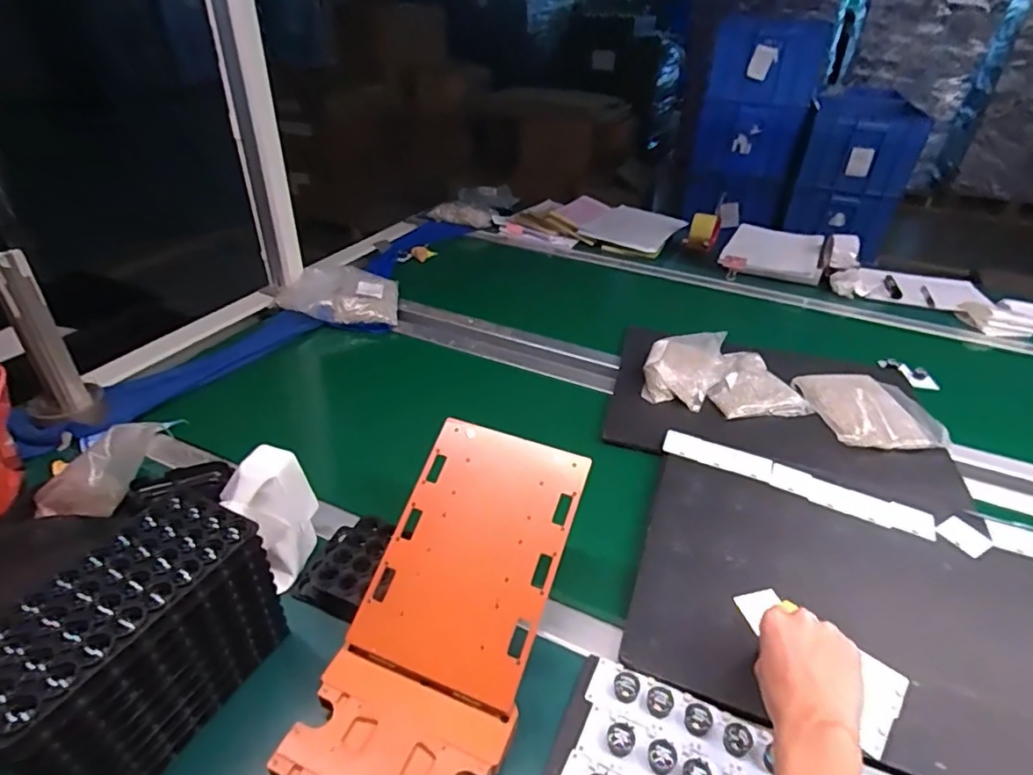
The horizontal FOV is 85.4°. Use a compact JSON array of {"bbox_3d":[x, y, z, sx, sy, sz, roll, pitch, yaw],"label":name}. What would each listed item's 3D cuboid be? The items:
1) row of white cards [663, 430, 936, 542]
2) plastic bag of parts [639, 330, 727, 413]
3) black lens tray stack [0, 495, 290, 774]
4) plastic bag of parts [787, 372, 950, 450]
[{"bbox_3d":[0.362,0.123,0.742,0.327,0.009,0.050,18,39,20],"label":"row of white cards"},{"bbox_3d":[0.279,-0.039,0.937,0.124,0.049,0.169,15,38,16],"label":"plastic bag of parts"},{"bbox_3d":[-0.306,0.214,0.461,0.099,0.153,0.200,20,40,22],"label":"black lens tray stack"},{"bbox_3d":[0.557,0.030,0.877,0.179,0.025,0.177,2,36,-1],"label":"plastic bag of parts"}]

